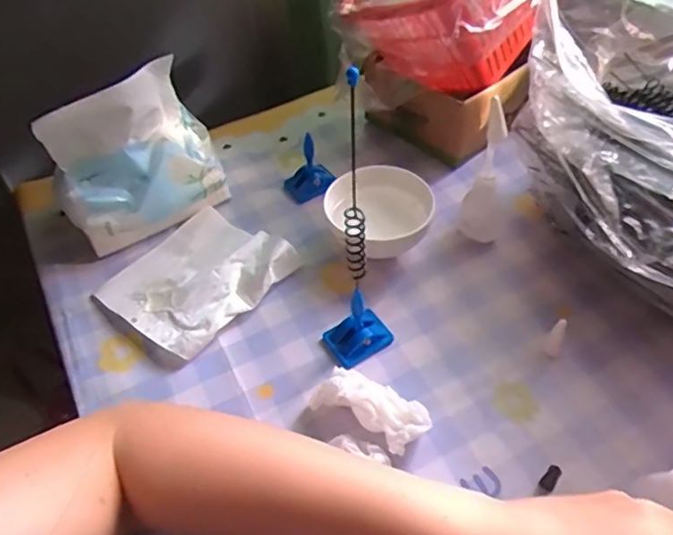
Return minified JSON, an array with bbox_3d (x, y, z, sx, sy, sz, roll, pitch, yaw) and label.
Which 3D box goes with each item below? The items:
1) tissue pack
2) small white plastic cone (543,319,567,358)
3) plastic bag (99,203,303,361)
[{"bbox_3d":[-0.170,-0.092,0.484,0.131,0.116,0.064,-27,52,-17],"label":"tissue pack"},{"bbox_3d":[0.156,0.050,0.413,0.012,0.033,0.011,22,55,23],"label":"small white plastic cone"},{"bbox_3d":[-0.116,0.006,0.472,0.120,0.031,0.123,27,57,26],"label":"plastic bag"}]

